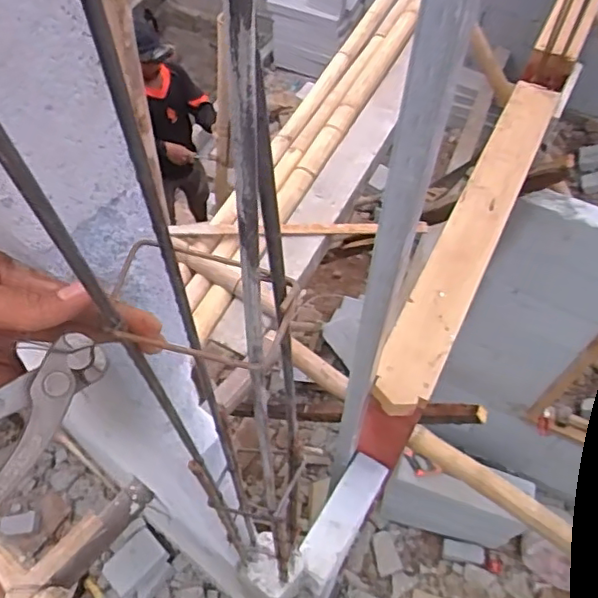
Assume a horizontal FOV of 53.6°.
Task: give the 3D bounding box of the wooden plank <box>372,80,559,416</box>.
[{"bbox_3d":[0.351,-0.152,1.168,0.106,0.052,0.856,24,60,14],"label":"wooden plank"}]

